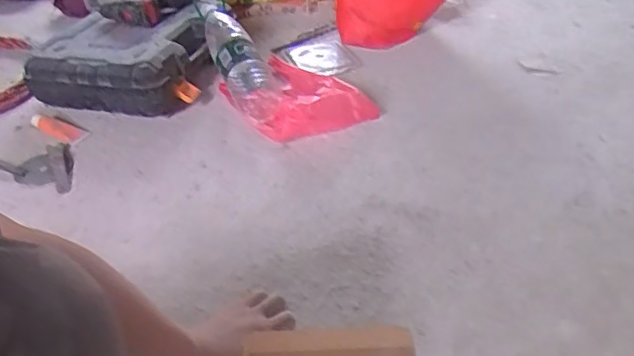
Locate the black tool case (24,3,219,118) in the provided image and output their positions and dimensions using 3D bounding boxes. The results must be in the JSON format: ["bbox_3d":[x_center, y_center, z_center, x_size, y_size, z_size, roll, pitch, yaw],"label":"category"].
[{"bbox_3d":[-0.393,-0.247,1.282,0.382,0.116,0.287,9,39,16],"label":"black tool case"}]

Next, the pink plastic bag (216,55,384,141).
[{"bbox_3d":[-0.050,-0.168,1.196,0.208,0.063,0.299,-25,42,-26],"label":"pink plastic bag"}]

